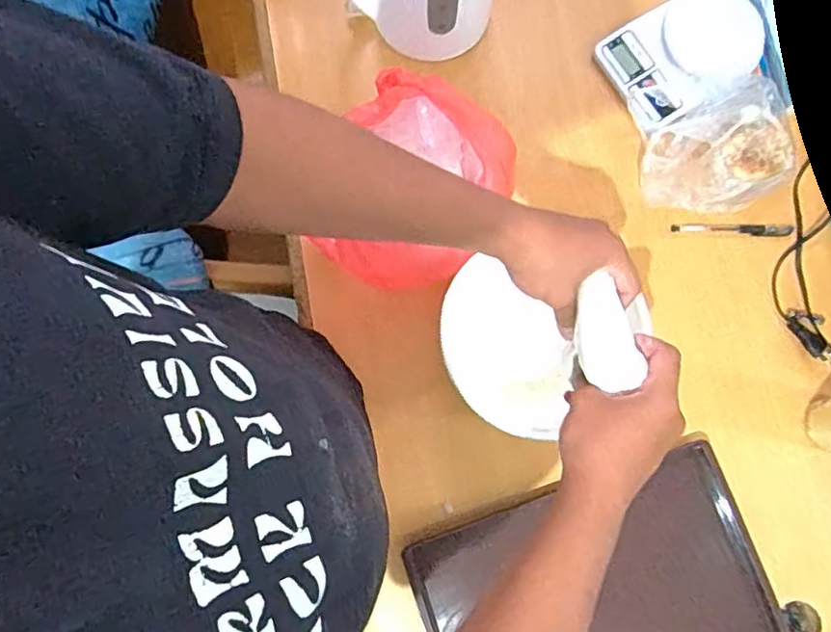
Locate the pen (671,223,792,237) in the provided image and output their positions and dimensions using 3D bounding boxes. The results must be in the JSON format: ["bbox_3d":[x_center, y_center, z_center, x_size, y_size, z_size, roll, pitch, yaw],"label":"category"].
[{"bbox_3d":[0.392,-0.107,0.735,0.151,0.009,0.015,0,79,-1],"label":"pen"}]

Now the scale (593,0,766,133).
[{"bbox_3d":[0.348,-0.340,0.758,0.204,0.035,0.142,-28,81,-6],"label":"scale"}]

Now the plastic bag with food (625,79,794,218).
[{"bbox_3d":[0.361,-0.211,0.716,0.204,0.057,0.157,-9,79,-3],"label":"plastic bag with food"}]

